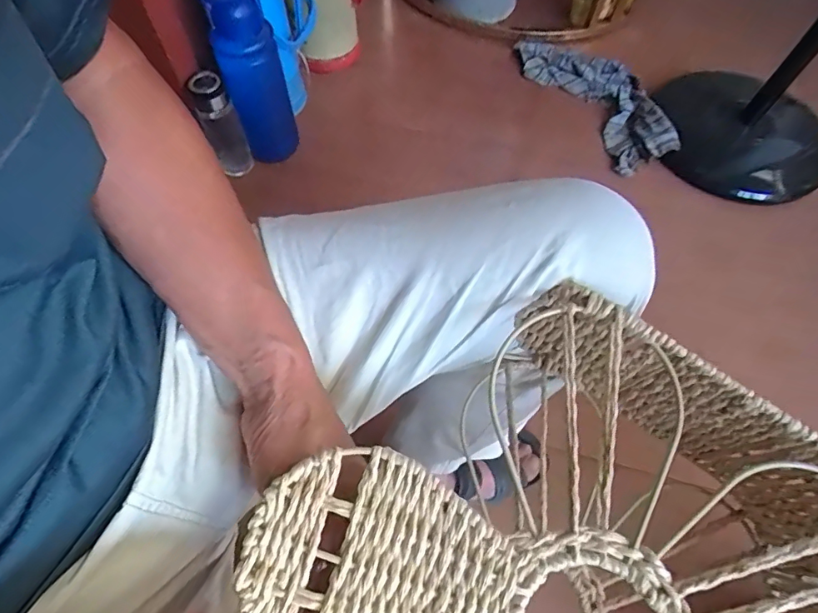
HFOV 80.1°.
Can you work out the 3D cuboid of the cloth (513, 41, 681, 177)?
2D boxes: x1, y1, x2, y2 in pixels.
[{"bbox_3d":[0.443,-0.514,1.174,0.198,0.098,0.469,-33,67,-17],"label":"cloth"}]

